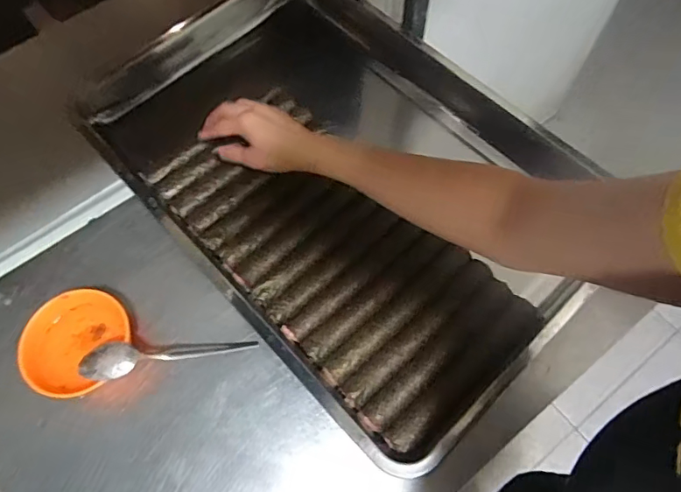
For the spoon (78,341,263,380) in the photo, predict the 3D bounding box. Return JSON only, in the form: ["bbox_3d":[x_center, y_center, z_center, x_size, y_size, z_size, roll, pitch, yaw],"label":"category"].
[{"bbox_3d":[-0.172,0.112,0.507,0.168,0.016,0.033,0,63,-22],"label":"spoon"}]

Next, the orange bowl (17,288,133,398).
[{"bbox_3d":[-0.266,0.102,0.513,0.097,0.049,0.109,26,68,12],"label":"orange bowl"}]

